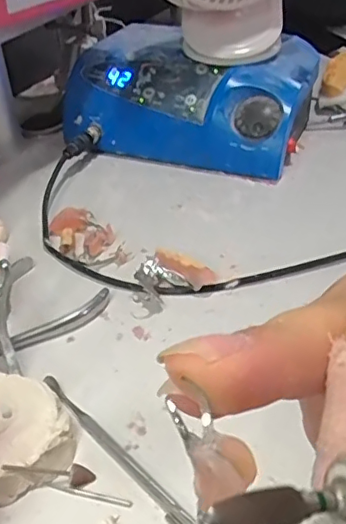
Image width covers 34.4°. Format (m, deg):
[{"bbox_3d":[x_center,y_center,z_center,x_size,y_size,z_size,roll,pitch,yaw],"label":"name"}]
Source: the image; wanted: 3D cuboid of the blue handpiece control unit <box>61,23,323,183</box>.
[{"bbox_3d":[0.020,-0.169,0.564,0.226,0.082,0.153,14,40,20],"label":"blue handpiece control unit"}]

